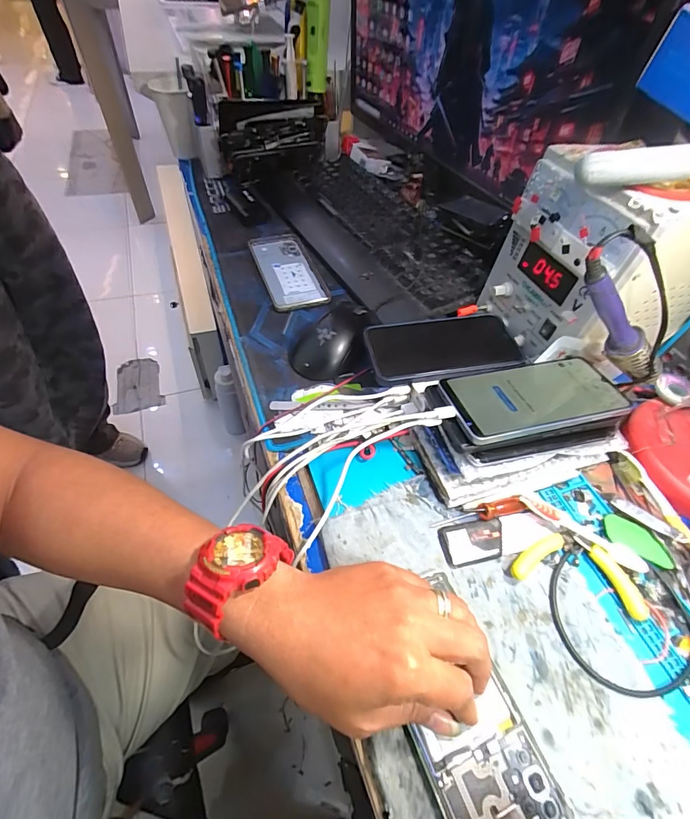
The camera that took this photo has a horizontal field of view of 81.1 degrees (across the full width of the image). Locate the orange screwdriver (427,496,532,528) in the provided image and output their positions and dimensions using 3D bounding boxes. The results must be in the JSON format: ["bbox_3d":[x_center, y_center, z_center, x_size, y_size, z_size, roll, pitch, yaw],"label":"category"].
[{"bbox_3d":[0.118,0.088,0.349,0.087,0.015,0.012,-5,53,-10],"label":"orange screwdriver"}]

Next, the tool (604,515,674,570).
[{"bbox_3d":[0.249,0.111,0.342,0.054,0.005,0.024,32,55,18],"label":"tool"}]

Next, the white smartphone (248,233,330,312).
[{"bbox_3d":[-0.080,-0.196,0.567,0.080,0.010,0.168,-14,55,-16],"label":"white smartphone"}]

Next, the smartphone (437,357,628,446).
[{"bbox_3d":[0.174,-0.013,0.370,0.163,0.014,0.076,-9,54,-13],"label":"smartphone"}]

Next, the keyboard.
[{"bbox_3d":[0.036,-0.282,0.625,0.196,0.040,0.453,-22,57,-21],"label":"keyboard"}]

